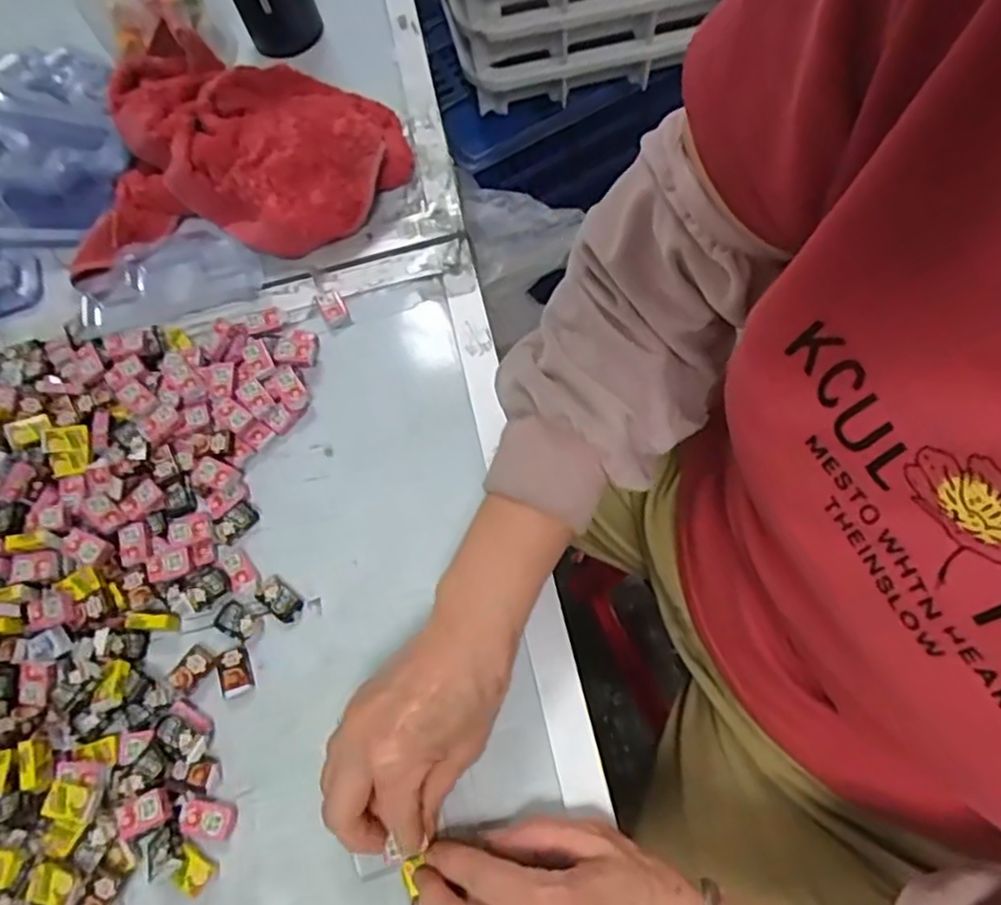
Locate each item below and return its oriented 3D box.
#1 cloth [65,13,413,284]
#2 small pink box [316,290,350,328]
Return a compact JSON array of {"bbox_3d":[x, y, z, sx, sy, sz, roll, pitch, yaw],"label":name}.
[{"bbox_3d":[-0.194,-0.233,0.522,0.244,0.060,0.183,-4,68,2],"label":"cloth"},{"bbox_3d":[-0.120,-0.104,0.493,0.017,0.011,0.027,-25,69,-7],"label":"small pink box"}]

